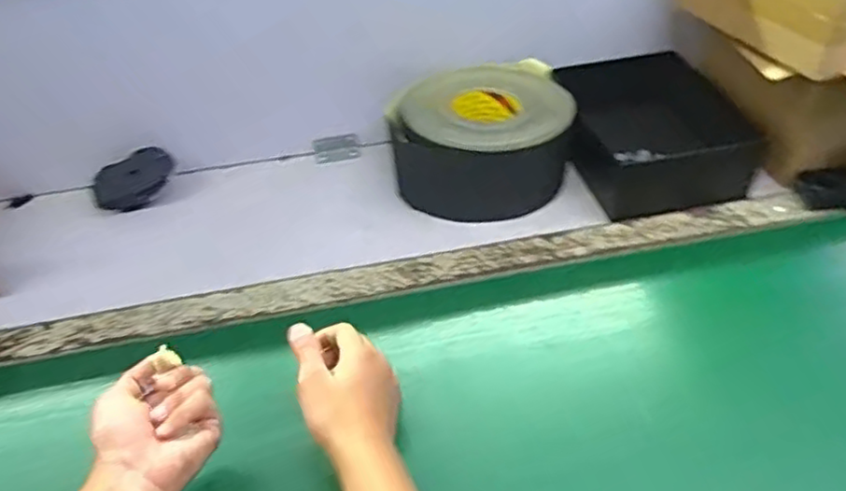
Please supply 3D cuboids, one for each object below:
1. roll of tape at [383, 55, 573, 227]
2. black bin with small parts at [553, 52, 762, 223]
[{"bbox_3d":[0.069,-0.138,0.857,0.211,0.115,0.211,-2,45,2],"label":"roll of tape"},{"bbox_3d":[0.294,-0.150,0.866,0.182,0.092,0.219,-13,46,-9],"label":"black bin with small parts"}]

